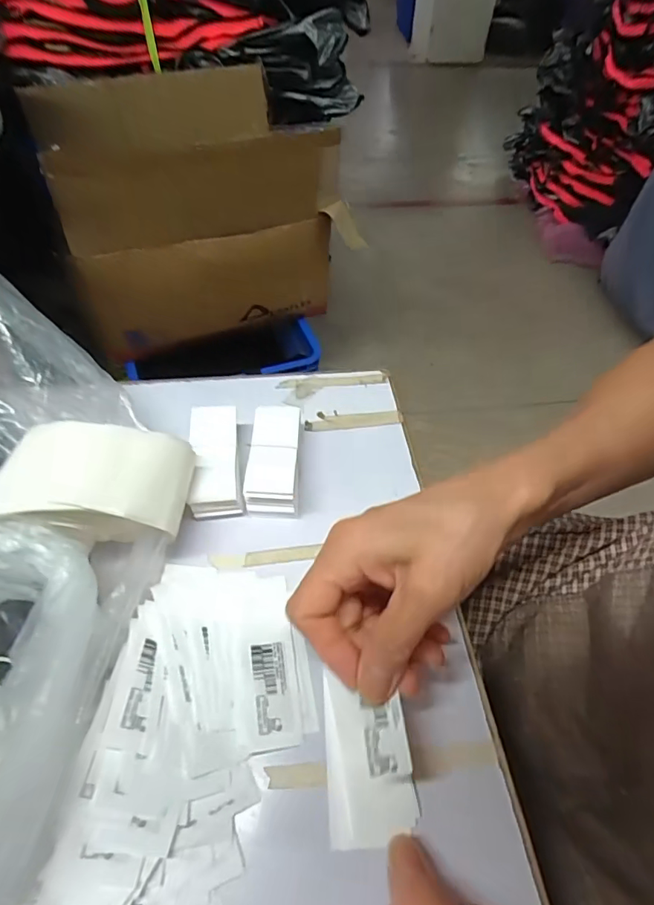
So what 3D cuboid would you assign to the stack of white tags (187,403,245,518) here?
[{"bbox_3d":[-0.075,0.007,0.334,0.031,0.027,0.081,-5,53,-7],"label":"stack of white tags"}]

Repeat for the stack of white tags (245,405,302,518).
[{"bbox_3d":[-0.036,0.005,0.337,0.032,0.029,0.081,1,52,-2],"label":"stack of white tags"}]

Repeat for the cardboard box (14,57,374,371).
[{"bbox_3d":[-0.298,-0.564,1.102,0.523,0.371,0.487,-18,55,-16],"label":"cardboard box"}]

